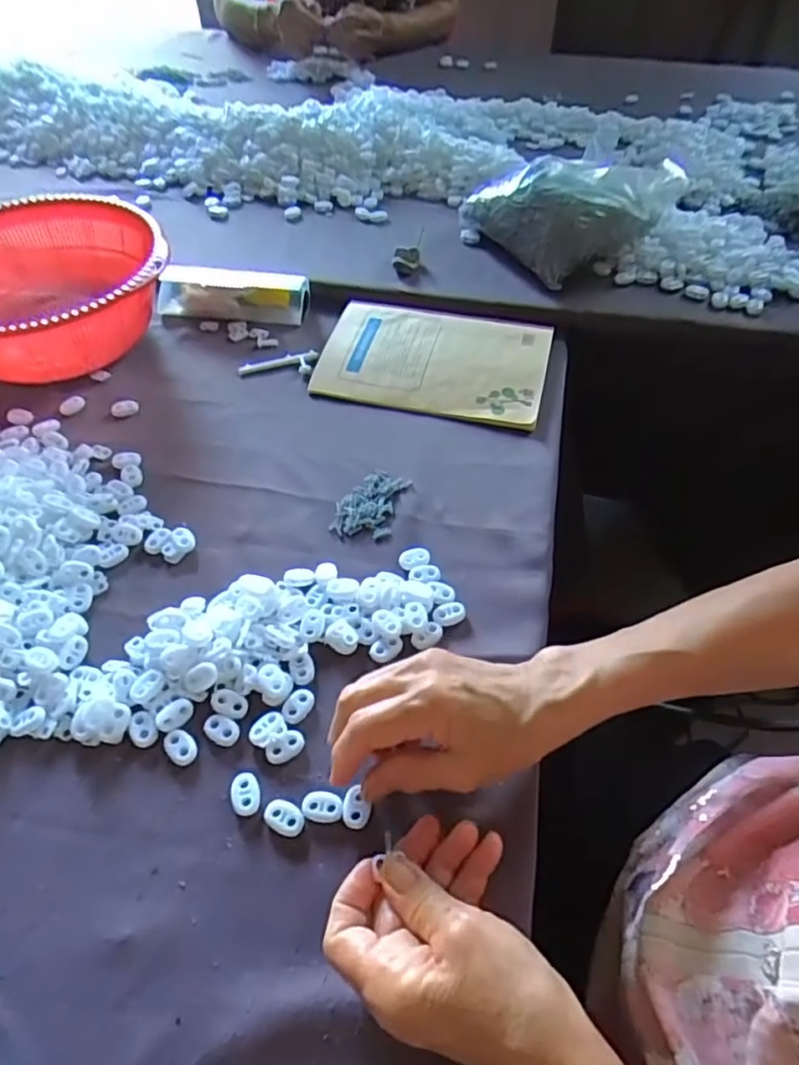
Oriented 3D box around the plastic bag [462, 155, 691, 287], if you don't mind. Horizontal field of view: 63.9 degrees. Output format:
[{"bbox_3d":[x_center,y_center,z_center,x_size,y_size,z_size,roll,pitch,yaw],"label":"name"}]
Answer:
[{"bbox_3d":[0.191,-0.367,0.701,0.193,0.065,0.173,-26,55,-19],"label":"plastic bag"}]

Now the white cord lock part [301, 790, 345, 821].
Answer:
[{"bbox_3d":[-0.043,0.152,0.355,0.023,0.004,0.016,8,52,8],"label":"white cord lock part"}]

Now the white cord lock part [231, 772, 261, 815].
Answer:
[{"bbox_3d":[-0.086,0.146,0.358,0.016,0.004,0.023,-17,53,-12],"label":"white cord lock part"}]

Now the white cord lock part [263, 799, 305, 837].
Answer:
[{"bbox_3d":[-0.063,0.157,0.353,0.023,0.004,0.015,22,55,18],"label":"white cord lock part"}]

